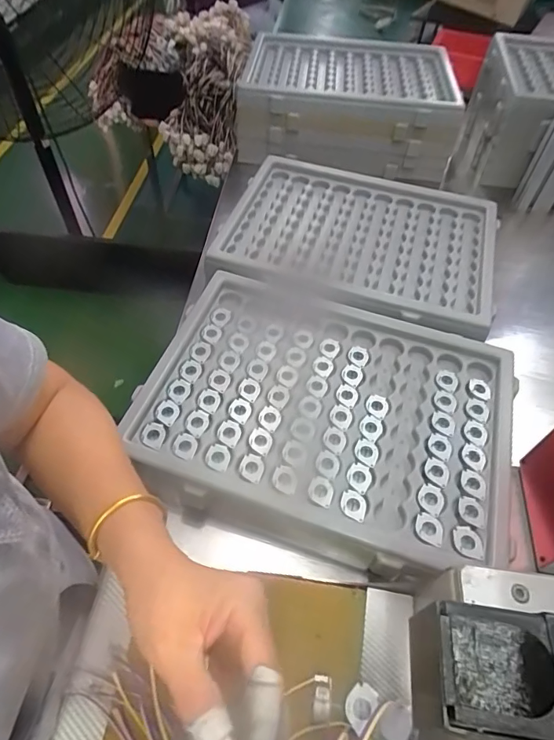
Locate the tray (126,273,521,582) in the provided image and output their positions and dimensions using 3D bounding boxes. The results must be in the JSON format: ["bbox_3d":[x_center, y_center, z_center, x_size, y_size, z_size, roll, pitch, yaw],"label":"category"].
[{"bbox_3d":[0.052,0.054,0.507,0.388,0.060,0.302,19,54,10],"label":"tray"}]

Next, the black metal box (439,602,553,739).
[{"bbox_3d":[0.133,0.159,0.231,0.108,0.062,0.059,8,53,4],"label":"black metal box"}]

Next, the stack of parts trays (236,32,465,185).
[{"bbox_3d":[0.130,-0.529,0.881,0.383,0.123,0.349,3,53,1],"label":"stack of parts trays"}]

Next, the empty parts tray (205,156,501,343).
[{"bbox_3d":[0.123,-0.201,0.671,0.394,0.027,0.304,14,53,7],"label":"empty parts tray"}]

